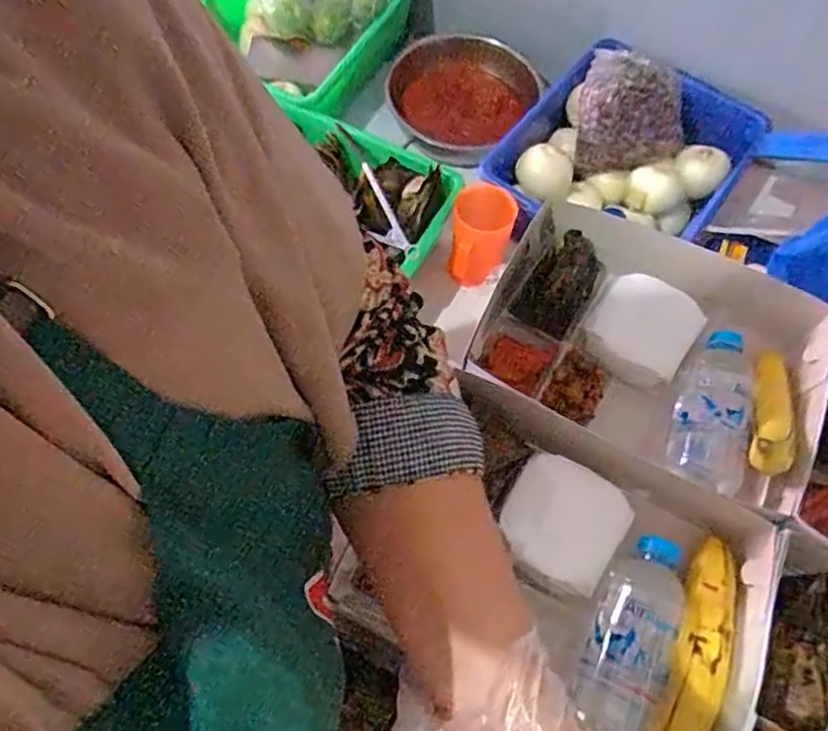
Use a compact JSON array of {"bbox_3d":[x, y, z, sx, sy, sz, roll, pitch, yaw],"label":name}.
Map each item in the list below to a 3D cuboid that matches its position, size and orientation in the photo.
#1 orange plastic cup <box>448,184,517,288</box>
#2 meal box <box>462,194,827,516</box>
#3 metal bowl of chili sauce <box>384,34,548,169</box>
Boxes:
[{"bbox_3d":[0.092,-0.182,0.874,0.082,0.114,0.092,15,64,5],"label":"orange plastic cup"},{"bbox_3d":[0.205,-0.010,0.558,0.287,0.073,0.216,27,66,11],"label":"meal box"},{"bbox_3d":[0.067,-0.416,1.024,0.242,0.124,0.230,1,63,-2],"label":"metal bowl of chili sauce"}]

